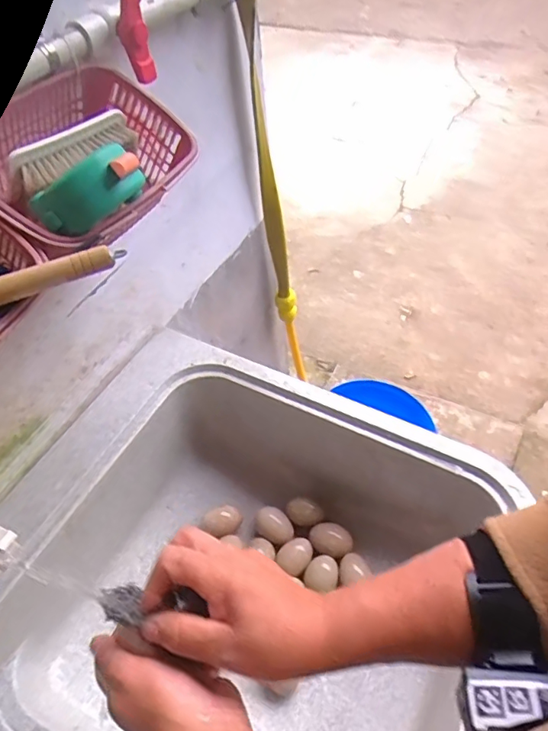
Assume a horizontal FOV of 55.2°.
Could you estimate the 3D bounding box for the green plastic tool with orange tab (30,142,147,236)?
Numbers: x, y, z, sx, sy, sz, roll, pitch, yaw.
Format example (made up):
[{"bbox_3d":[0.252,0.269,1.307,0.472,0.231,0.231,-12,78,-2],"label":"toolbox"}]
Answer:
[{"bbox_3d":[-0.147,-0.143,0.426,0.093,0.046,0.047,-30,52,-19],"label":"green plastic tool with orange tab"}]

